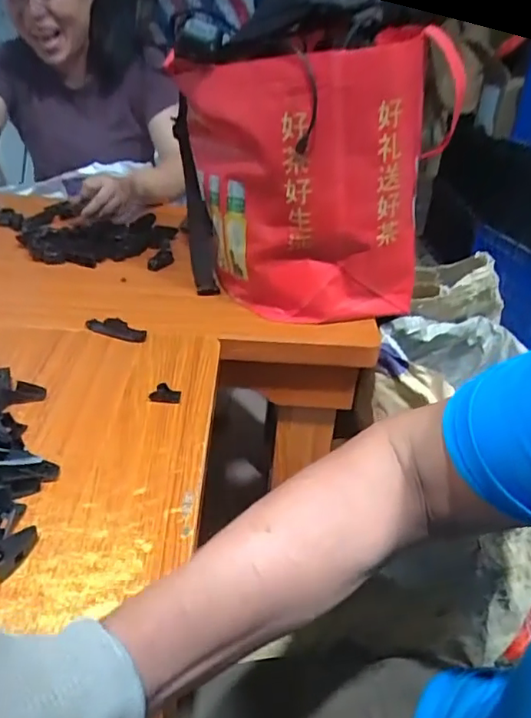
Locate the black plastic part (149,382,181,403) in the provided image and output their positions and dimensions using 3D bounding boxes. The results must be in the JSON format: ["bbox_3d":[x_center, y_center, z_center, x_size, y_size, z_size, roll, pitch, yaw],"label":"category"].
[{"bbox_3d":[-0.101,0.033,0.563,0.030,0.013,0.018,1,33,-7],"label":"black plastic part"}]

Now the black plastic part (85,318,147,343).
[{"bbox_3d":[-0.176,-0.037,0.657,0.078,0.018,0.020,16,34,15],"label":"black plastic part"}]

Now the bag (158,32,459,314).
[{"bbox_3d":[0.052,-0.213,0.692,0.276,0.307,0.148,-3,34,-13],"label":"bag"}]

